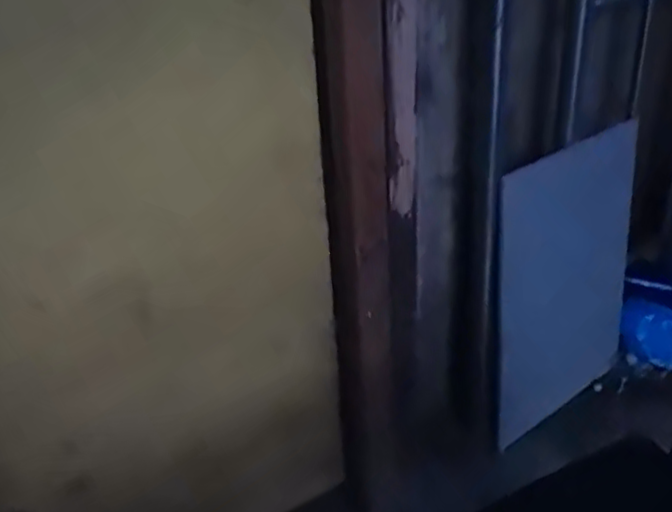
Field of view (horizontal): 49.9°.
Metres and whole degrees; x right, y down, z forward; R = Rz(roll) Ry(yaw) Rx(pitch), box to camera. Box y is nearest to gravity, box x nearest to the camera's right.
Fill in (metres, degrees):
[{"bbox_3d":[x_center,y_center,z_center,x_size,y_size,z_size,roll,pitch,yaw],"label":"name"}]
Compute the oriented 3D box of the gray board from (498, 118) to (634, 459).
[{"bbox_3d":[0.462,0.057,1.428,0.401,0.564,0.015,-20,29,-31],"label":"gray board"}]

